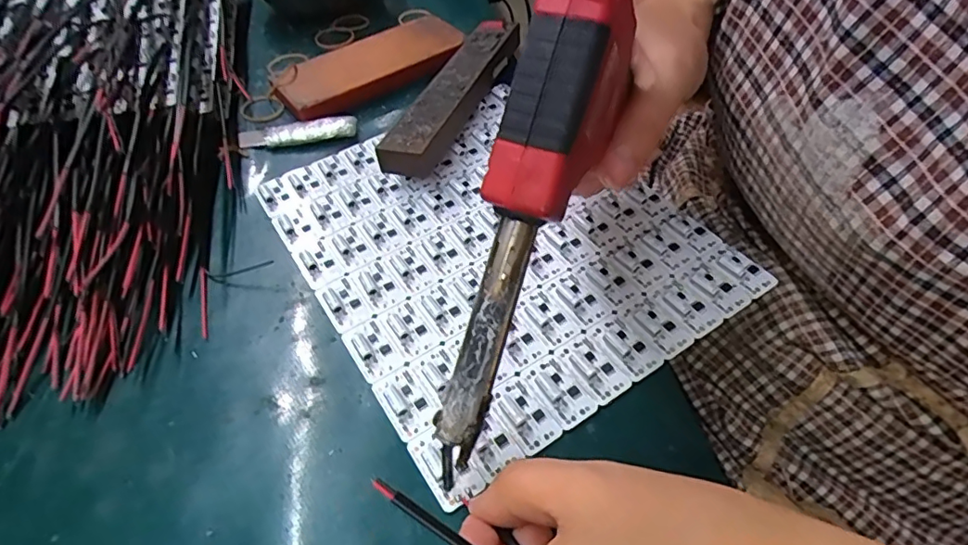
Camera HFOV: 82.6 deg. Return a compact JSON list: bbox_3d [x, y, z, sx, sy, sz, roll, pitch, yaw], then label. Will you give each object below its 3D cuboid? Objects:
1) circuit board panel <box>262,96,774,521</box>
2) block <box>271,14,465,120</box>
[{"bbox_3d":[0.002,-0.022,0.316,0.195,0.008,0.236,-28,53,-19],"label":"circuit board panel"},{"bbox_3d":[-0.088,-0.165,0.437,0.151,0.020,0.070,-31,54,-21],"label":"block"}]

